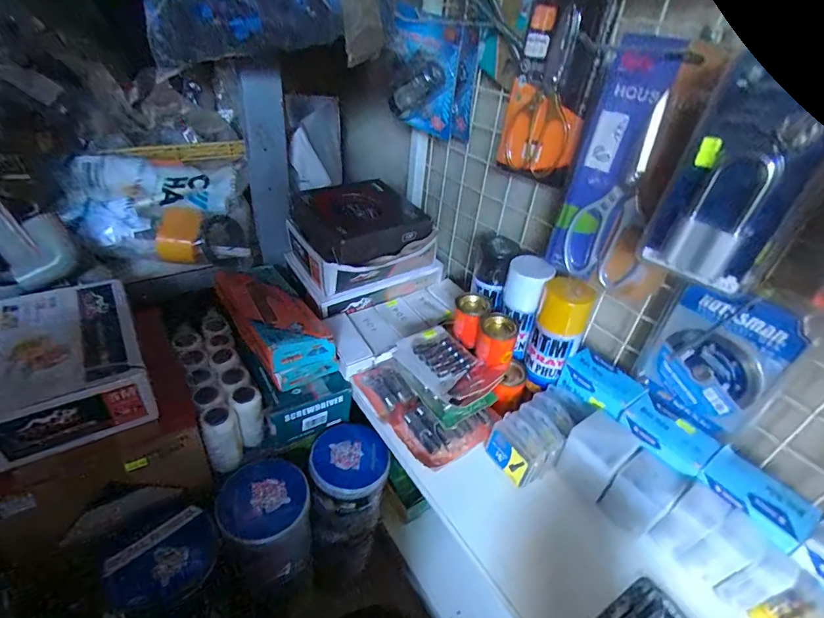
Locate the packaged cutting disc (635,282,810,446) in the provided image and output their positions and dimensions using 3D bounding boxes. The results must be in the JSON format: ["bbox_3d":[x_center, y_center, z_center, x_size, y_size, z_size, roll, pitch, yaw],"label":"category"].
[{"bbox_3d":[0.340,0.057,0.473,0.014,0.163,0.123,-14,40,-27],"label":"packaged cutting disc"}]

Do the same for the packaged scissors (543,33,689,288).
[{"bbox_3d":[0.220,-0.154,0.469,0.031,0.247,0.078,-15,41,-28],"label":"packaged scissors"}]

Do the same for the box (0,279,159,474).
[{"bbox_3d":[-0.426,0.062,0.516,0.149,0.076,0.228,-18,42,-31],"label":"box"}]

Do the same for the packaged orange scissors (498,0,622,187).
[{"bbox_3d":[0.186,-0.288,0.552,0.110,0.230,0.026,26,33,29],"label":"packaged orange scissors"}]

